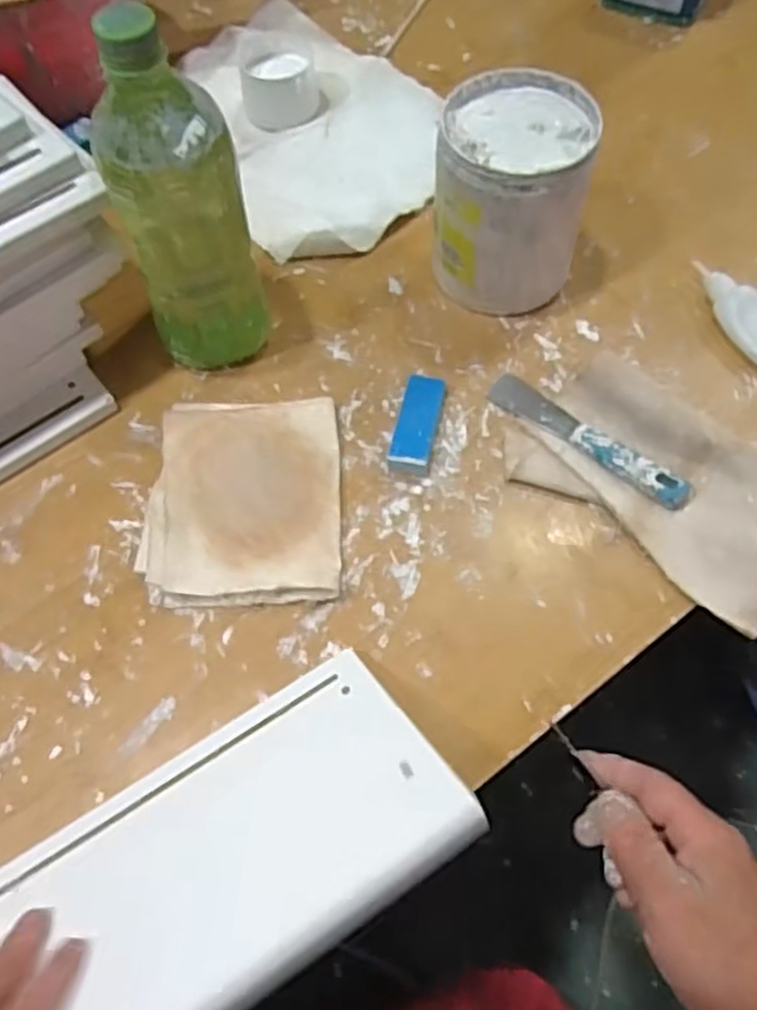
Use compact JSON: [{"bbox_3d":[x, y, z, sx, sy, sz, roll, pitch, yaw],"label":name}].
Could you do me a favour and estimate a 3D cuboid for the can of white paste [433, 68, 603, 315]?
[{"bbox_3d":[0.088,-0.204,0.522,0.095,0.120,0.104,-1,64,1],"label":"can of white paste"}]

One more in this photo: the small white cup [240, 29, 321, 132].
[{"bbox_3d":[-0.083,-0.357,0.647,0.061,0.040,0.069,-5,64,-1],"label":"small white cup"}]

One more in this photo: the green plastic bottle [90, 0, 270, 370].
[{"bbox_3d":[-0.116,-0.168,0.453,0.078,0.206,0.065,-13,64,-4],"label":"green plastic bottle"}]

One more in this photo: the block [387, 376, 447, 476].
[{"bbox_3d":[0.025,-0.053,0.498,0.026,0.013,0.069,11,65,7],"label":"block"}]

